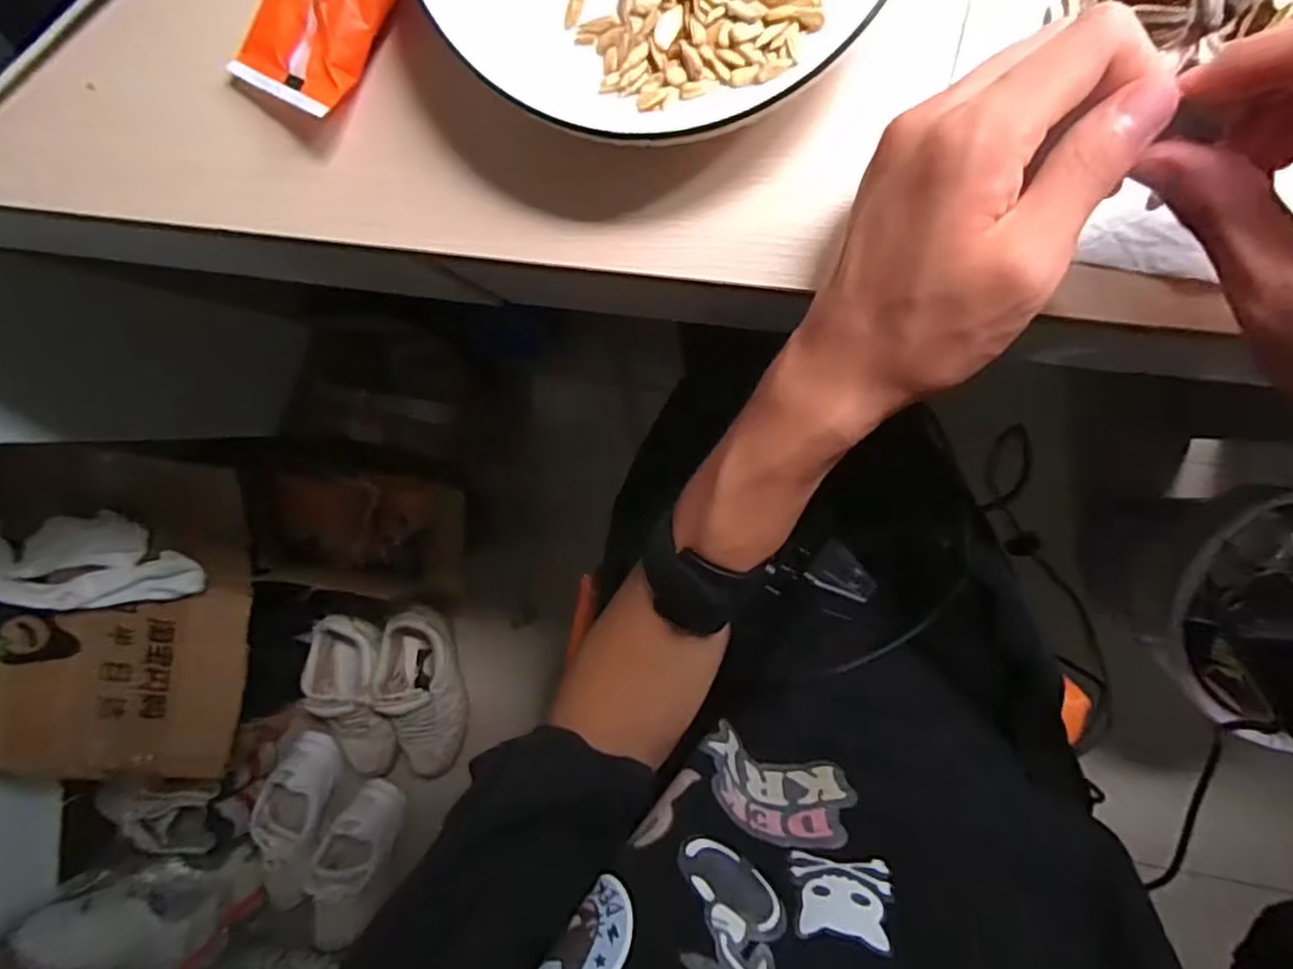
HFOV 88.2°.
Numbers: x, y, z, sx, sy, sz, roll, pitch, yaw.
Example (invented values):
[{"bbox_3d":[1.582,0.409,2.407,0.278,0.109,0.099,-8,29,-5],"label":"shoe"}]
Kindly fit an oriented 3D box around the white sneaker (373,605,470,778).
[{"bbox_3d":[-0.342,0.304,0.993,0.104,0.100,0.243,-6,95,6],"label":"white sneaker"}]

